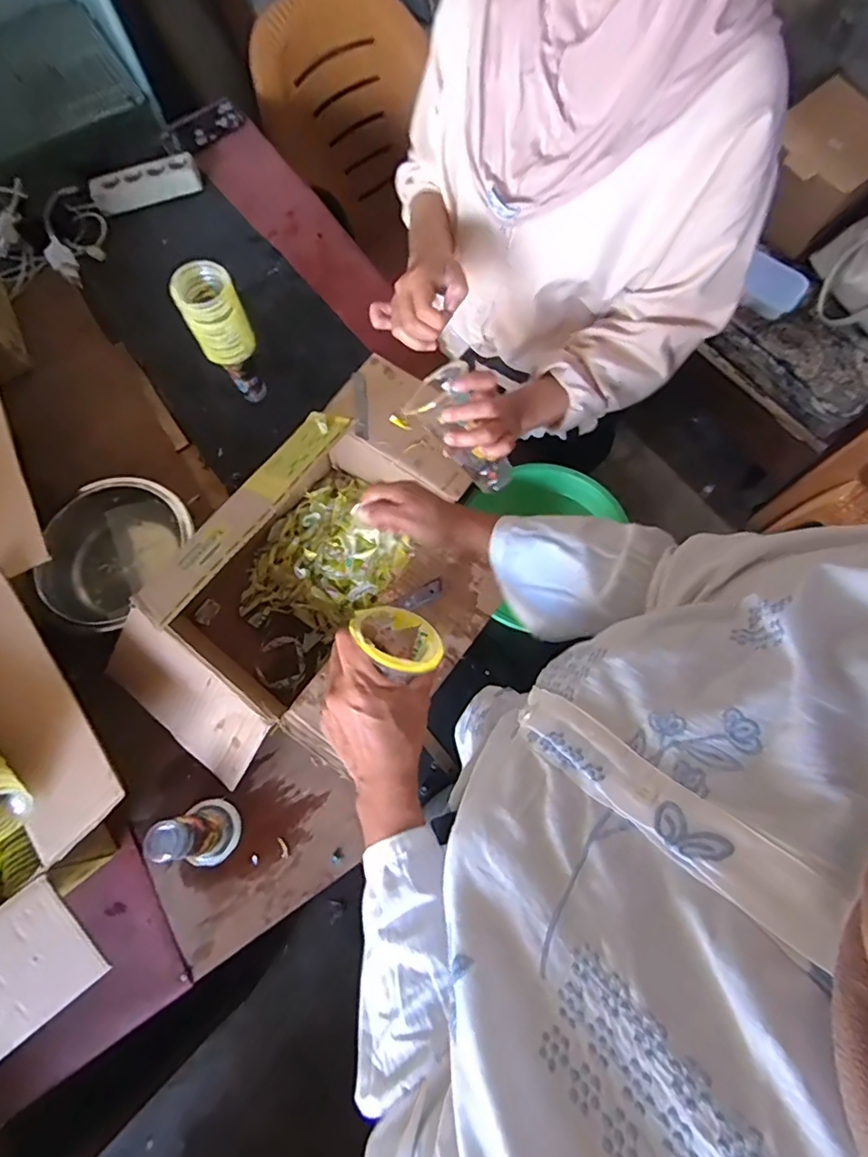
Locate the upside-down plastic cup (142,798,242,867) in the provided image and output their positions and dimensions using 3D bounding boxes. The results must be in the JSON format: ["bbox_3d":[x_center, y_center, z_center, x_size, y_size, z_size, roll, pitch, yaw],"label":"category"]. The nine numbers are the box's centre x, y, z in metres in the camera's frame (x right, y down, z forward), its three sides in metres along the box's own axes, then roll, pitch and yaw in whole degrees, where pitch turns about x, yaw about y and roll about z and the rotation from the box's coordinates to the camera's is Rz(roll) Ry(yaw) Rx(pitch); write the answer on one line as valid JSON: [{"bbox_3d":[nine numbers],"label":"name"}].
[{"bbox_3d":[-0.281,0.303,0.630,0.059,0.129,0.073,-14,72,-4],"label":"upside-down plastic cup"}]

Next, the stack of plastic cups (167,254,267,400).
[{"bbox_3d":[-0.298,-0.343,0.785,0.078,0.218,0.066,-24,72,-7],"label":"stack of plastic cups"}]

